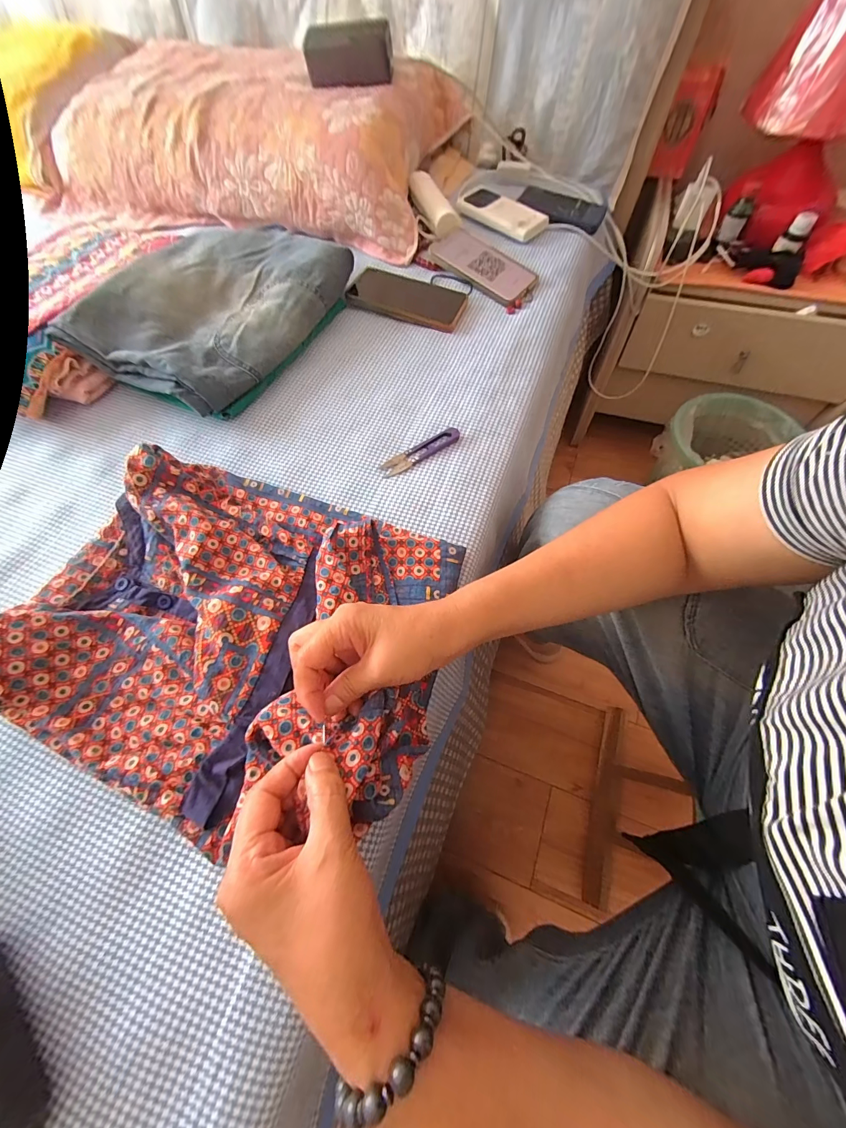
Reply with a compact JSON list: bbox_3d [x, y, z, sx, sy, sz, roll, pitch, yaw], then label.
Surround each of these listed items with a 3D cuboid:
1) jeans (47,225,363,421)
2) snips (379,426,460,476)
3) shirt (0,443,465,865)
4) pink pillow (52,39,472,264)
[{"bbox_3d":[-0.263,-0.344,0.498,0.228,0.060,0.314,23,67,13],"label":"jeans"},{"bbox_3d":[-0.003,-0.130,0.435,0.099,0.011,0.023,-30,66,-13],"label":"snips"},{"bbox_3d":[-0.157,0.043,0.316,0.351,0.050,0.276,20,66,11],"label":"shirt"},{"bbox_3d":[-0.297,-0.747,0.662,0.674,0.129,0.345,15,65,9],"label":"pink pillow"}]

